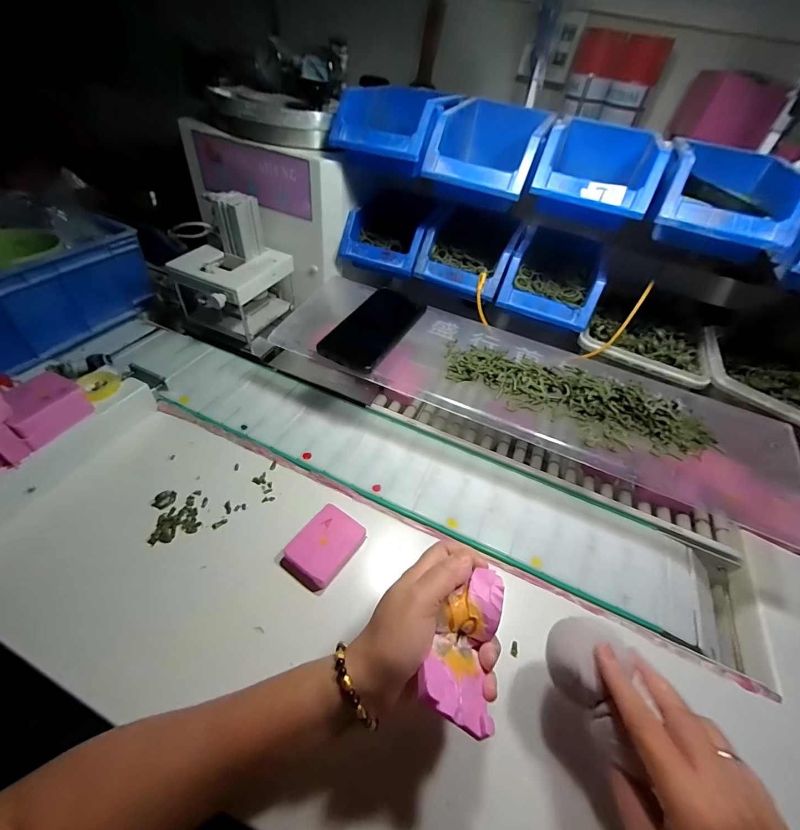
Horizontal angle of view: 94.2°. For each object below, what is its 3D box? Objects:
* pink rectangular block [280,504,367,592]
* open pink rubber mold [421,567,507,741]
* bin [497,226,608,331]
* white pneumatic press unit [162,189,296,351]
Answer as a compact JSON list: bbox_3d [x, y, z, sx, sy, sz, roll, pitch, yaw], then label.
[{"bbox_3d":[-0.078,0.135,0.384,0.054,0.017,0.077,30,53,18],"label":"pink rectangular block"},{"bbox_3d":[0.051,0.159,0.262,0.048,0.033,0.098,23,46,12],"label":"open pink rubber mold"},{"bbox_3d":[0.227,-0.216,0.534,0.124,0.075,0.182,21,48,11],"label":"bin"},{"bbox_3d":[-0.266,-0.225,0.567,0.165,0.175,0.153,25,51,15],"label":"white pneumatic press unit"}]

